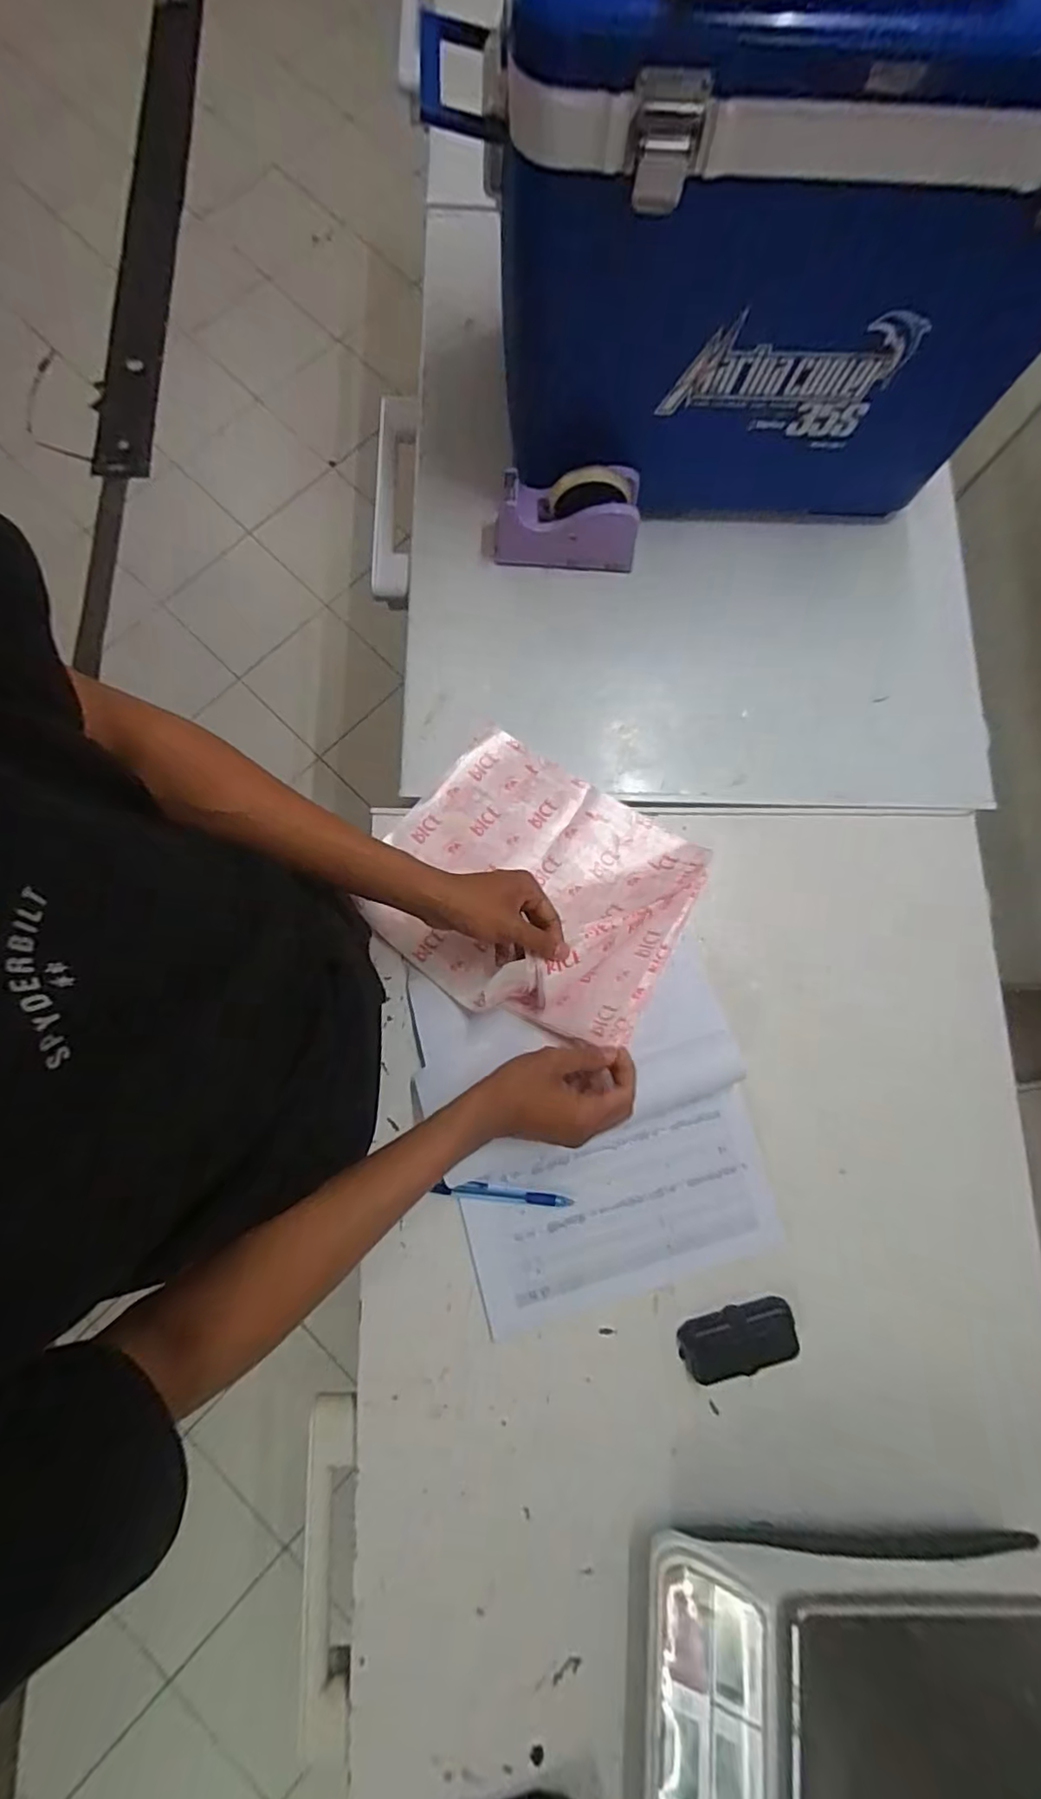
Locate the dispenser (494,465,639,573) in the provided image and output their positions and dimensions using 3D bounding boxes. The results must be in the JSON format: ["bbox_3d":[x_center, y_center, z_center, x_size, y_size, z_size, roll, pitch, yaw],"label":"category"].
[{"bbox_3d":[0.050,-0.419,0.682,0.153,0.111,0.045,1,80,-1],"label":"dispenser"}]

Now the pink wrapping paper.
[{"bbox_3d":[0.016,-0.015,0.620,0.300,0.076,0.262,31,81,5],"label":"pink wrapping paper"}]

